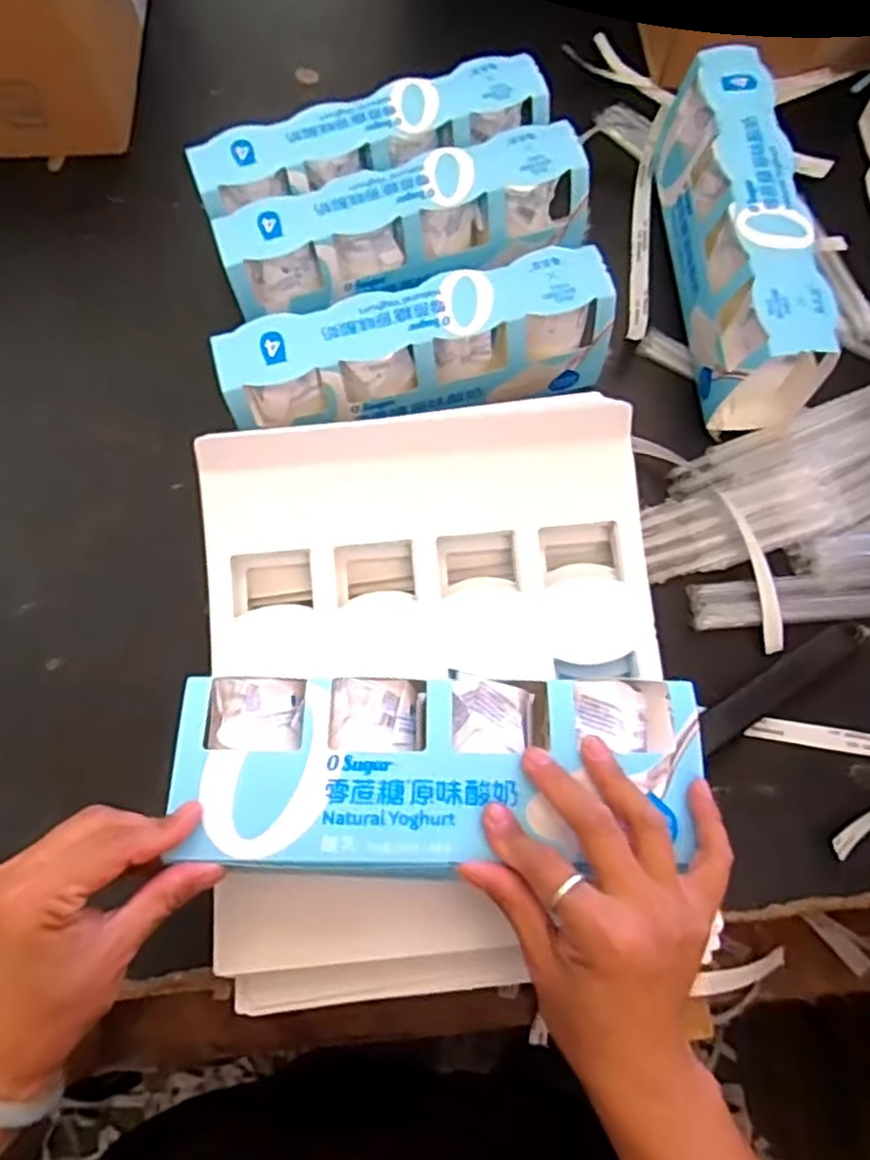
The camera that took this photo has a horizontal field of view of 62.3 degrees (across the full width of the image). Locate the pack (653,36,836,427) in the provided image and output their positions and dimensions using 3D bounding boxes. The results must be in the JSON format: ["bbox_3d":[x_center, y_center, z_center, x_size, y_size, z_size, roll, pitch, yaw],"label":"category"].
[{"bbox_3d":[0.232,-0.256,0.542,0.070,0.089,0.273,-4,73,0],"label":"pack"}]

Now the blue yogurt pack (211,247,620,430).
[{"bbox_3d":[-0.009,-0.162,0.517,0.267,0.079,0.062,-14,73,-4],"label":"blue yogurt pack"}]

